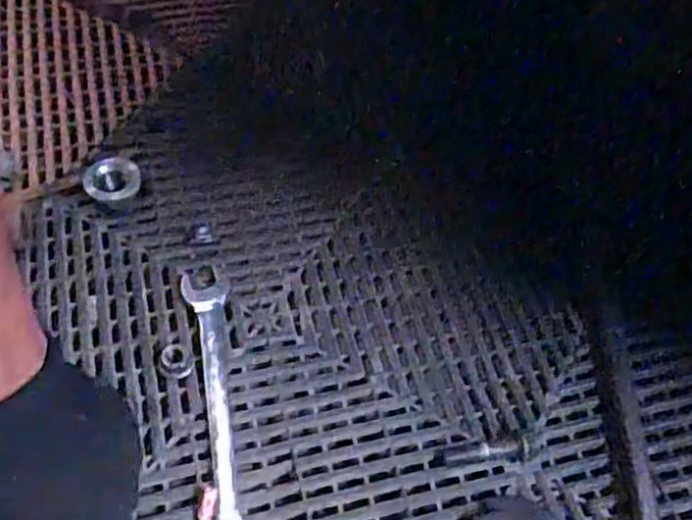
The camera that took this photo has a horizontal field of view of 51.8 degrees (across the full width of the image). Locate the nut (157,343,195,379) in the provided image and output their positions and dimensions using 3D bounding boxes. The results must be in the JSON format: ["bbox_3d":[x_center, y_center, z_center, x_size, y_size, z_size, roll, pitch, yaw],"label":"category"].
[{"bbox_3d":[-0.114,0.068,0.480,0.023,0.015,0.024,2,56,-3],"label":"nut"}]

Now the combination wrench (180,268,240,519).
[{"bbox_3d":[-0.088,0.093,0.468,0.031,0.010,0.204,-6,57,-8],"label":"combination wrench"}]

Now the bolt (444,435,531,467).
[{"bbox_3d":[0.092,0.122,0.457,0.059,0.011,0.016,-6,57,-8],"label":"bolt"}]

